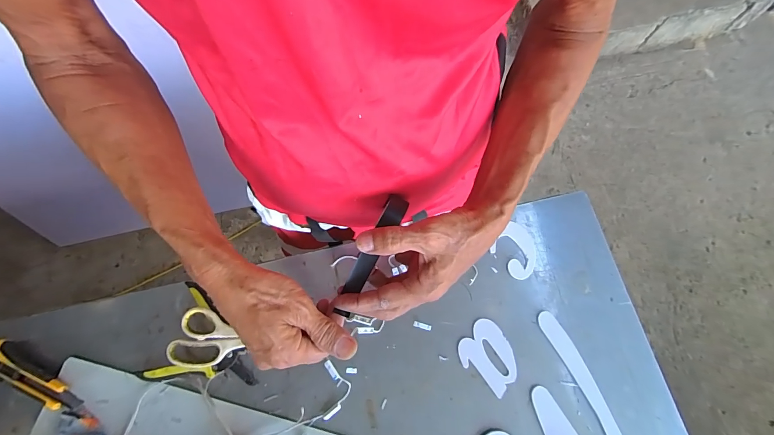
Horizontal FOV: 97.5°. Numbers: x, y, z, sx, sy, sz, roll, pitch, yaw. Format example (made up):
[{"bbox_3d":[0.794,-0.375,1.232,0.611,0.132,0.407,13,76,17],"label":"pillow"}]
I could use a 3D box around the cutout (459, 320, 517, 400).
[{"bbox_3d":[0.147,0.194,0.479,0.084,0.004,0.069,43,80,10],"label":"cutout"}]

